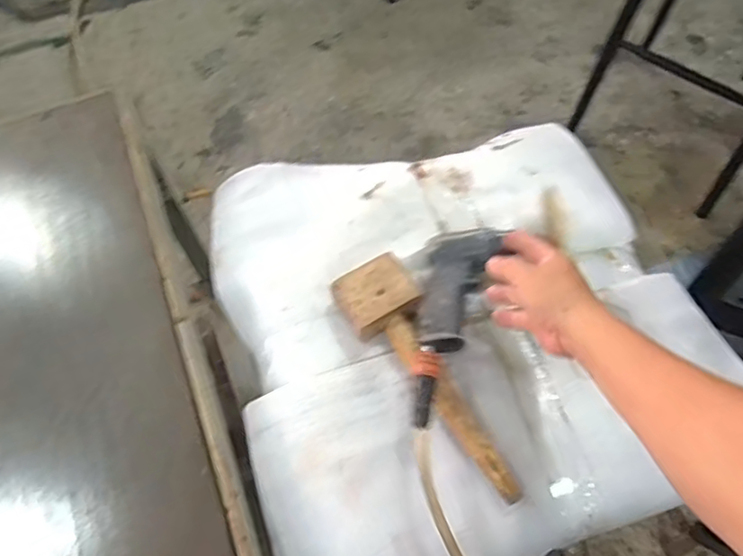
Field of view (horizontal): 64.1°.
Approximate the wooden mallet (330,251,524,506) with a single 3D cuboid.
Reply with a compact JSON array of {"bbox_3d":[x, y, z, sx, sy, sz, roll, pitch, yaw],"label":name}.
[{"bbox_3d":[0.061,0.099,0.605,0.079,0.046,0.273,-29,64,-13],"label":"wooden mallet"}]

